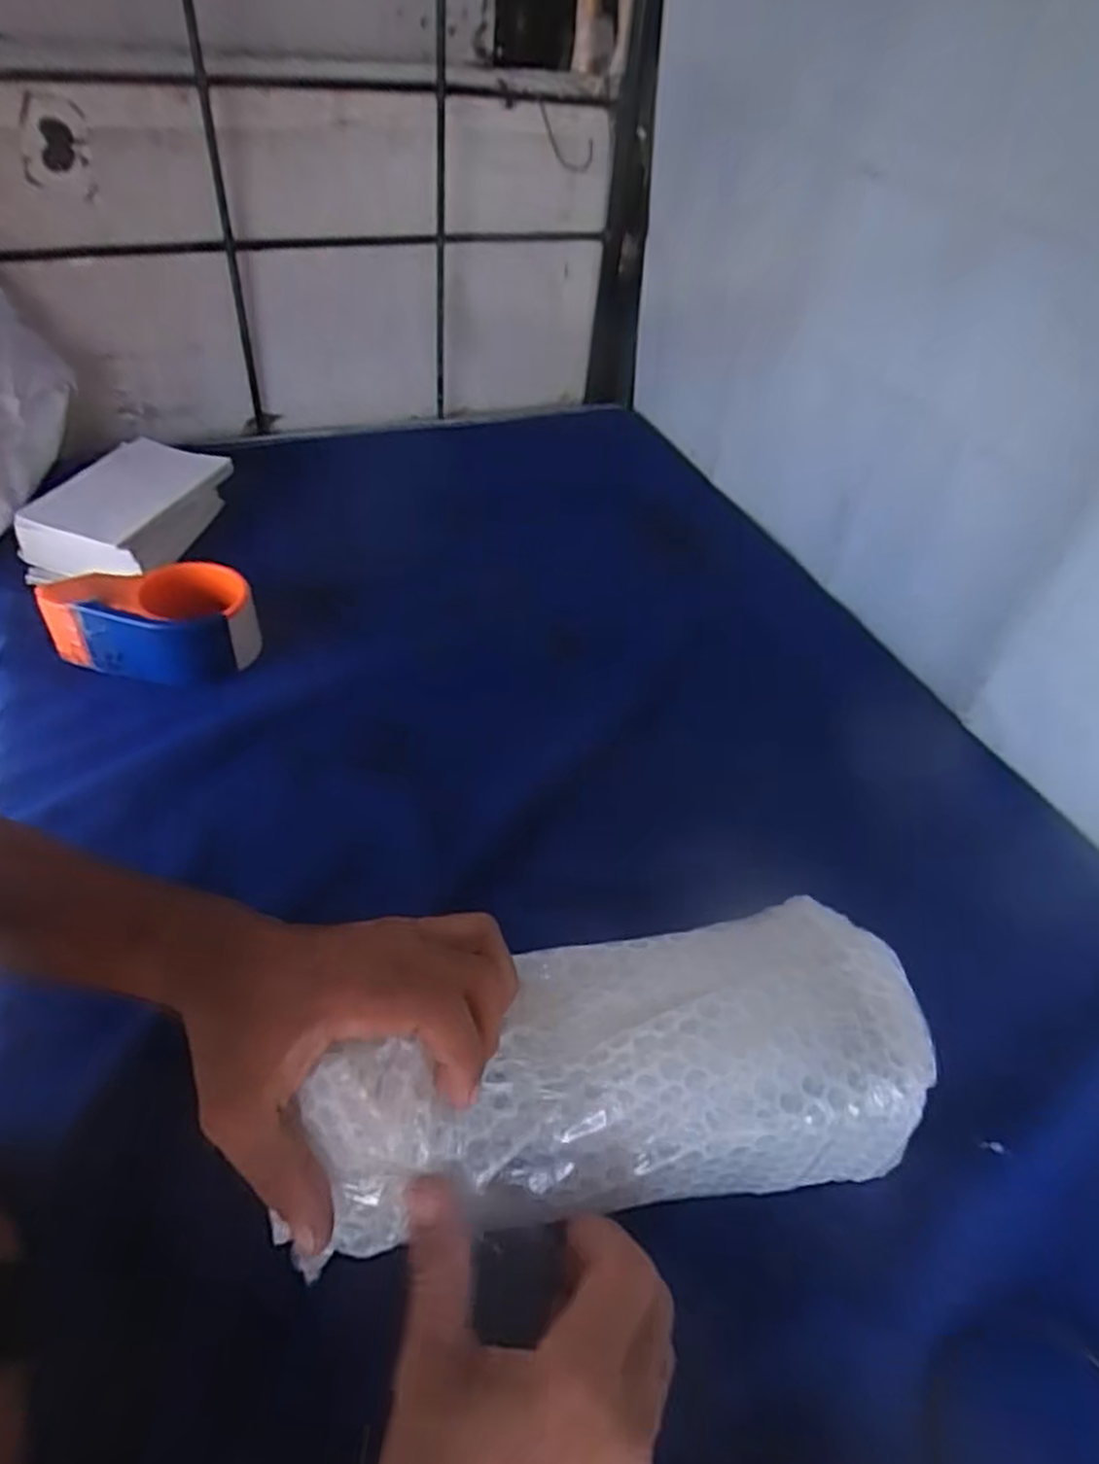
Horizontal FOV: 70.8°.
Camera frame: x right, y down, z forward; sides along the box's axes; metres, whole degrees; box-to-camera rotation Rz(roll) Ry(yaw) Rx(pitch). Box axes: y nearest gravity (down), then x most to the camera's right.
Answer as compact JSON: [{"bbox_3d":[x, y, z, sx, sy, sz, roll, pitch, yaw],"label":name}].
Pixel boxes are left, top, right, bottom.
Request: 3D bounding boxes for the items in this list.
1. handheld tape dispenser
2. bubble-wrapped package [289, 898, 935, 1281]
[{"bbox_3d":[-0.302,-0.087,0.597,0.135,0.066,0.076,8,46,2],"label":"handheld tape dispenser"},{"bbox_3d":[0.031,0.148,0.334,0.259,0.083,0.105,-7,48,-14],"label":"bubble-wrapped package"}]

